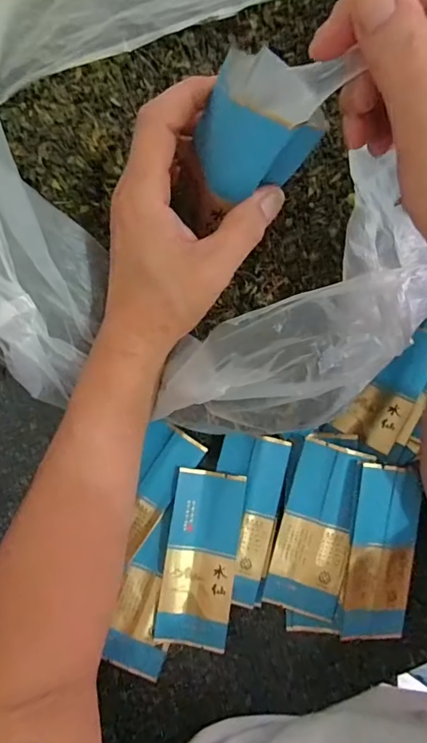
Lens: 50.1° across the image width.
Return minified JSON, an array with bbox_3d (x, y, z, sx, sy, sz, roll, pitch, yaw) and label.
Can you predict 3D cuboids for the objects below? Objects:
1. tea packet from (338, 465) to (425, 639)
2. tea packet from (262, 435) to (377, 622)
[{"bbox_3d":[0.127,0.135,0.341,0.052,0.006,0.129,7,93,-15],"label":"tea packet"},{"bbox_3d":[0.079,0.119,0.346,0.055,0.009,0.128,14,90,14],"label":"tea packet"}]

